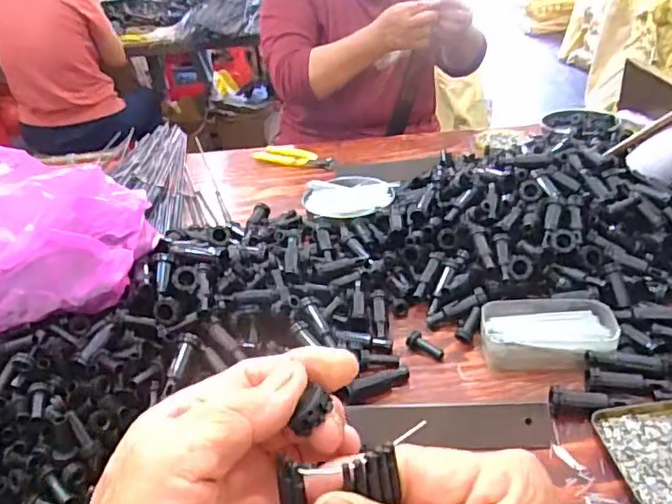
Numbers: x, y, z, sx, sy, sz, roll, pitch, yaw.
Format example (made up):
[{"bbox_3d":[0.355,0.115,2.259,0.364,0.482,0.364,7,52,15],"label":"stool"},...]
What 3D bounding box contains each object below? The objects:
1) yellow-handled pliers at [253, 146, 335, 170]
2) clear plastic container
[{"bbox_3d":[-0.071,-0.167,1.054,0.162,0.015,0.053,10,34,26],"label":"yellow-handled pliers"},{"bbox_3d":[0.202,0.078,0.572,0.120,0.038,0.073,0,31,11],"label":"clear plastic container"}]

